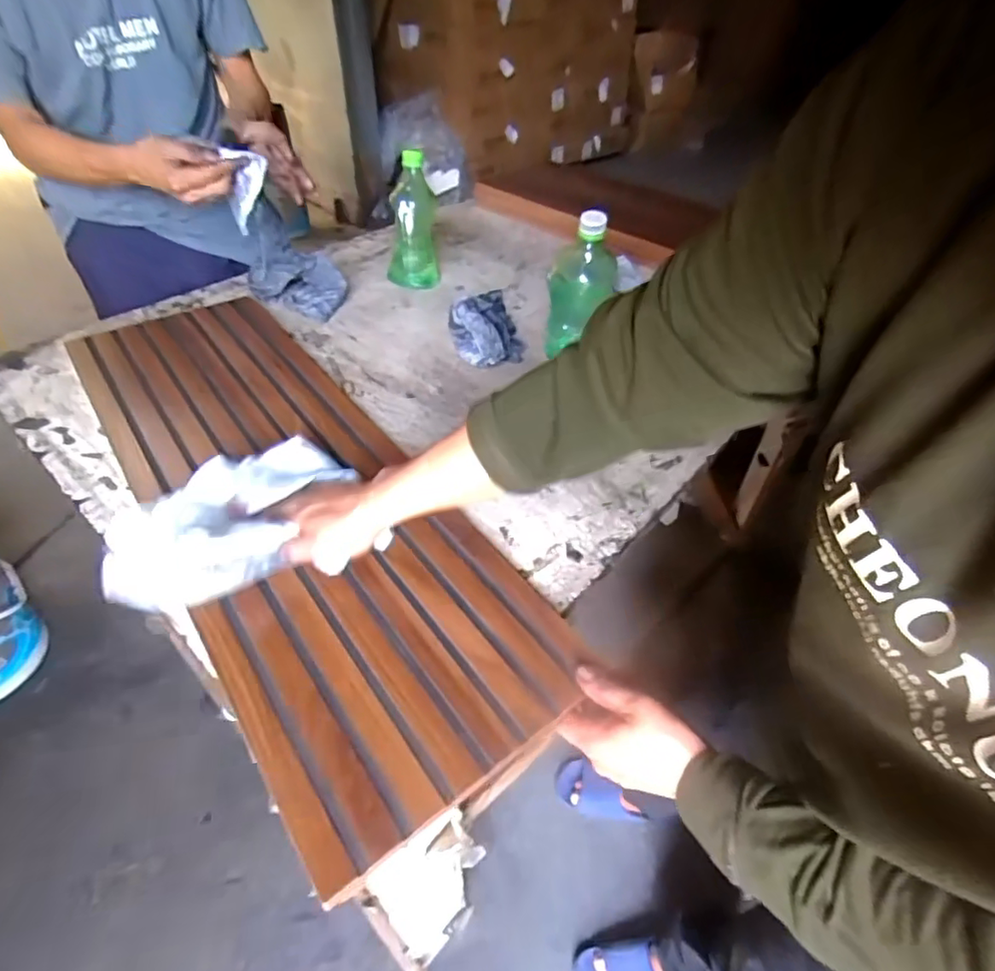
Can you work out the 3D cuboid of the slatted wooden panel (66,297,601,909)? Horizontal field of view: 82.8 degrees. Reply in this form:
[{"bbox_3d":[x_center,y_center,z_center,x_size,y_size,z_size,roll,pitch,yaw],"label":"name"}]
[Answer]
[{"bbox_3d":[-0.227,-0.014,0.592,0.258,0.036,0.757,-27,54,-25],"label":"slatted wooden panel"}]

